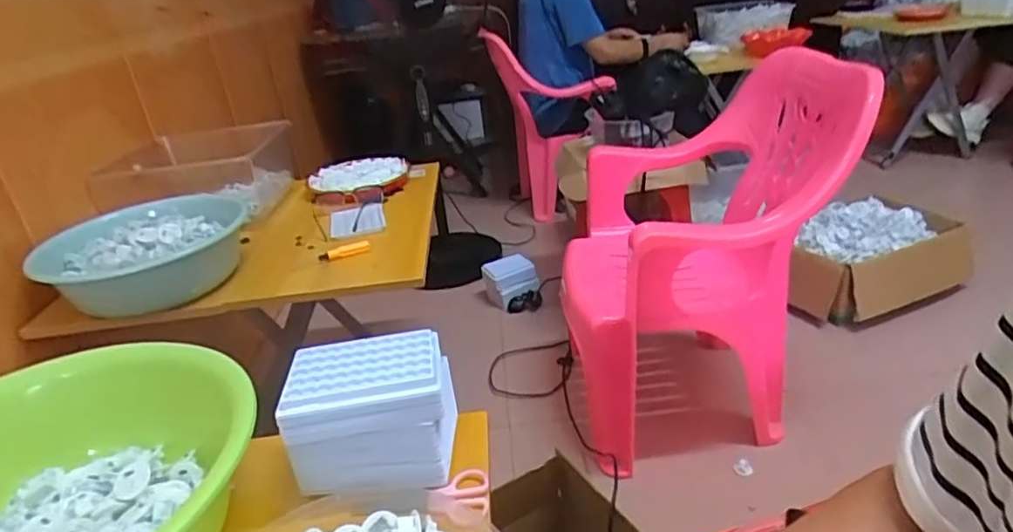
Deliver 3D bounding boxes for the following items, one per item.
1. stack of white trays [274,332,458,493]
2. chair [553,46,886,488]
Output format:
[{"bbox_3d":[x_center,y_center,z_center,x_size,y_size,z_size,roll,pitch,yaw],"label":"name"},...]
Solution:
[{"bbox_3d":[-0.111,0.125,0.539,0.138,0.097,0.098,-9,26,-2],"label":"stack of white trays"},{"bbox_3d":[0.352,-0.022,1.236,0.492,0.640,0.547,-9,27,-4],"label":"chair"}]

